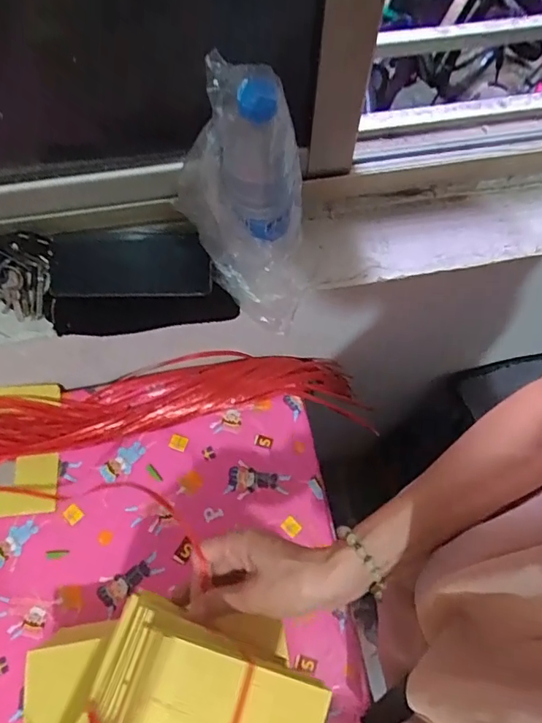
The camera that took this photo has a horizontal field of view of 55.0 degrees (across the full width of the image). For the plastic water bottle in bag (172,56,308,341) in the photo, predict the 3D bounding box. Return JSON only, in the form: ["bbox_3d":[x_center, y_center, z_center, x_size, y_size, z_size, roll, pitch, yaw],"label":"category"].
[{"bbox_3d":[-0.018,-0.152,0.518,0.094,0.256,0.130,-42,73,-18],"label":"plastic water bottle in bag"}]

